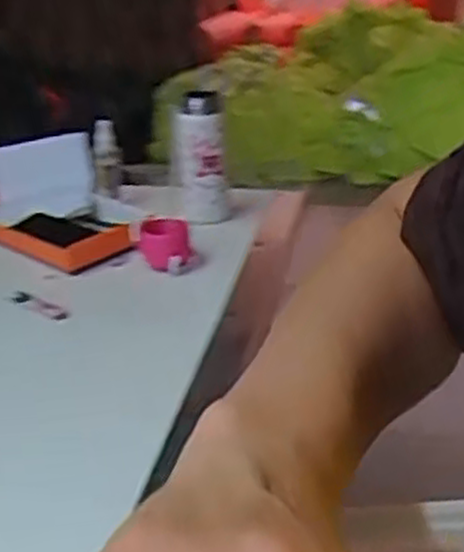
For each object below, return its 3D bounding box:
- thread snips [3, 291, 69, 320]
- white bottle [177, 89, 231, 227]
[{"bbox_3d":[-0.233,0.036,0.961,0.088,0.009,0.026,15,30,32],"label":"thread snips"},{"bbox_3d":[-0.042,-0.171,1.181,0.071,0.189,0.067,-3,25,-3],"label":"white bottle"}]

